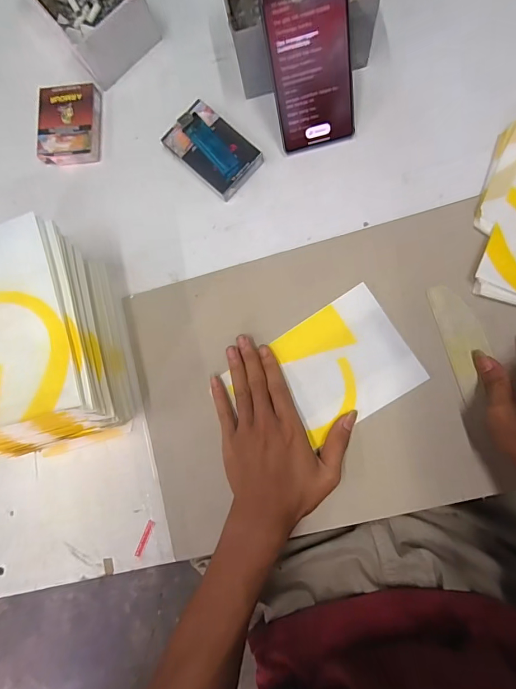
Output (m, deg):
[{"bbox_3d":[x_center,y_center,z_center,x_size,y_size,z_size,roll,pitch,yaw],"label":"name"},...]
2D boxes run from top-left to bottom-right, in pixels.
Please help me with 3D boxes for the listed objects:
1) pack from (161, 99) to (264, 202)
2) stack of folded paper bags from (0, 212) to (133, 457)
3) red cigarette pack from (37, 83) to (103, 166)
[{"bbox_3d":[-0.049,-0.212,0.407,0.095,0.028,0.060,43,93,8],"label":"pack"},{"bbox_3d":[-0.210,0.003,0.373,0.115,0.104,0.201,-15,85,6],"label":"stack of folded paper bags"},{"bbox_3d":[-0.218,-0.254,0.436,0.068,0.020,0.088,0,87,7],"label":"red cigarette pack"}]

